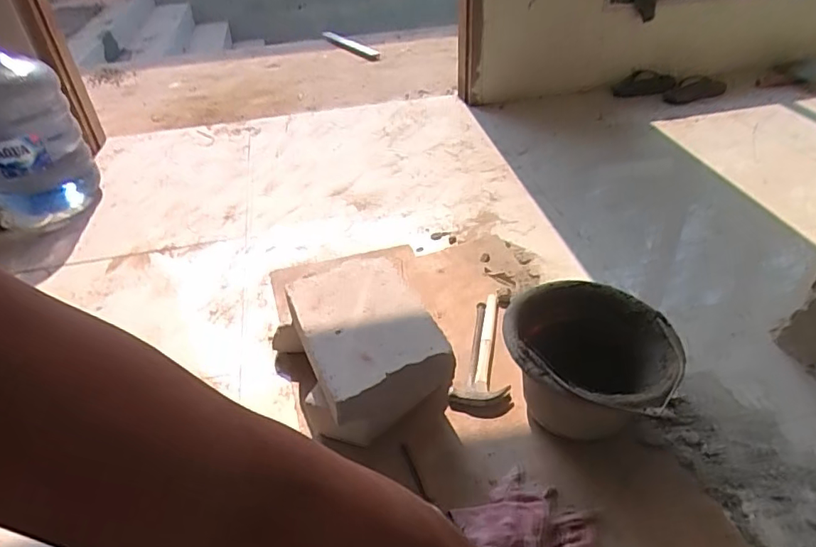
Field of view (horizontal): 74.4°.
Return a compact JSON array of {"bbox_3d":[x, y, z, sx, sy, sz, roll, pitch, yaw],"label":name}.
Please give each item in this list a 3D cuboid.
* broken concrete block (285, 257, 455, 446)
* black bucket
[{"bbox_3d":[-0.074,0.122,0.919,0.200,0.153,0.300,-18,40,-17],"label":"broken concrete block"},{"bbox_3d":[0.274,0.148,0.842,0.246,0.172,0.225,-3,38,2],"label":"black bucket"}]

